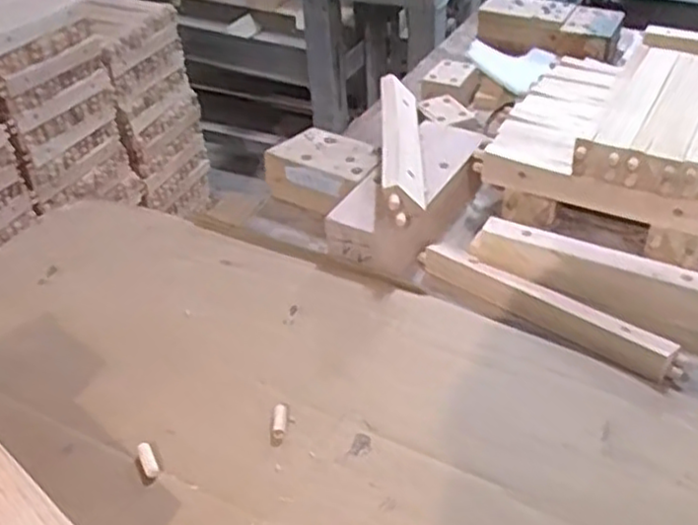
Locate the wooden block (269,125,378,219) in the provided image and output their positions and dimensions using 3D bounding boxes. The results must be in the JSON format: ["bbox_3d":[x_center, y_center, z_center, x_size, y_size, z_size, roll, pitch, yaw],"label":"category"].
[{"bbox_3d":[-0.029,-0.103,0.867,0.129,0.066,0.088,24,46,30],"label":"wooden block"}]

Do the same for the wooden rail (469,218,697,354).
[{"bbox_3d":[0.233,0.014,0.712,0.239,0.047,0.048,17,43,23],"label":"wooden rail"}]

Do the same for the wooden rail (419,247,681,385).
[{"bbox_3d":[0.180,0.040,0.698,0.257,0.030,0.031,26,47,32],"label":"wooden rail"}]

